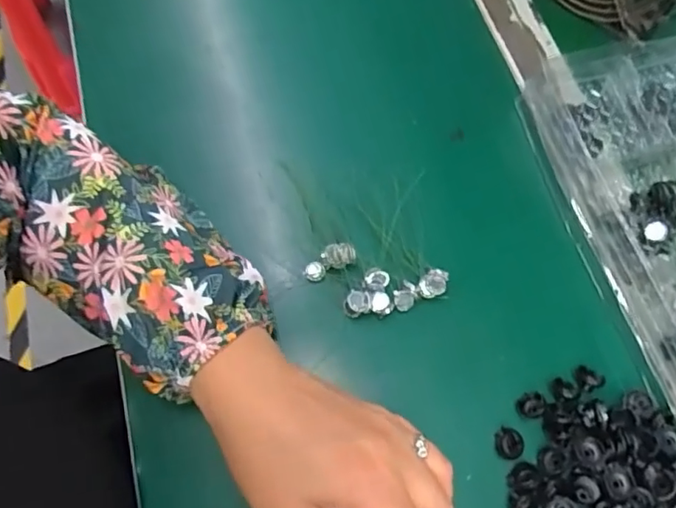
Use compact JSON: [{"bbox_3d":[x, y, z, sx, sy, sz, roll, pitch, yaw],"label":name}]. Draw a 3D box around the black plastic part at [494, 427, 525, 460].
[{"bbox_3d":[0.094,0.103,0.298,0.013,0.008,0.016,-5,70,-2],"label":"black plastic part"}]

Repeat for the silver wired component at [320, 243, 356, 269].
[{"bbox_3d":[0.001,0.001,0.333,0.020,0.010,0.012,-19,71,-7],"label":"silver wired component"}]

